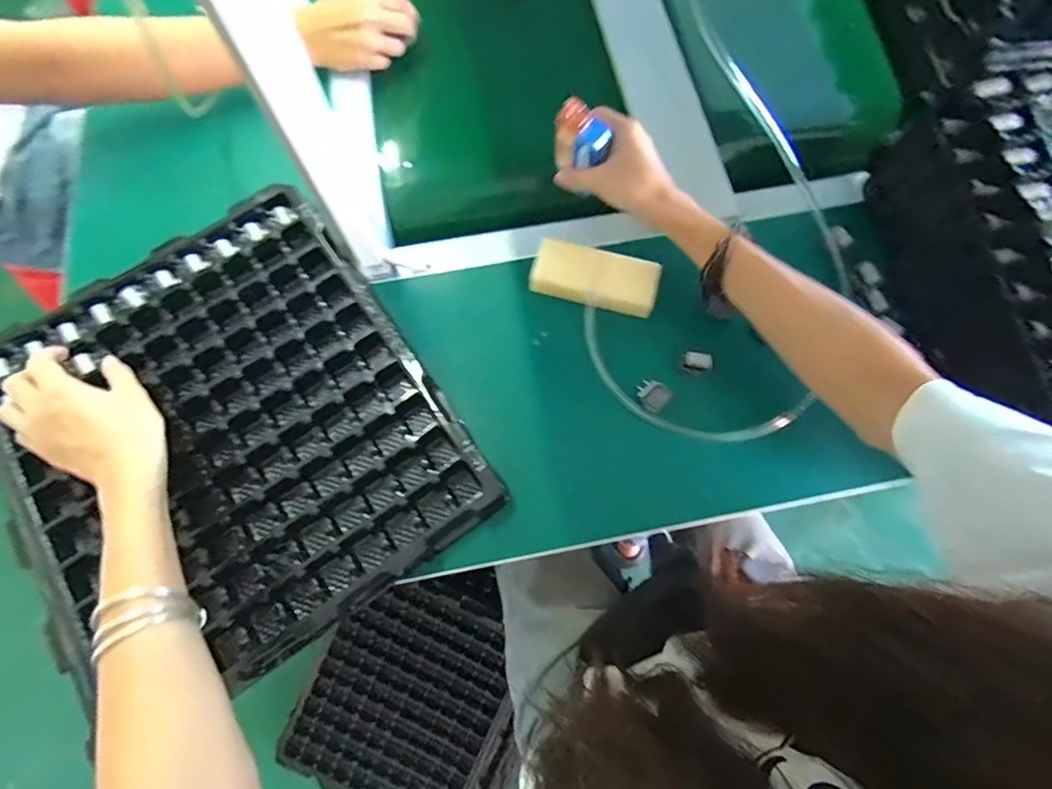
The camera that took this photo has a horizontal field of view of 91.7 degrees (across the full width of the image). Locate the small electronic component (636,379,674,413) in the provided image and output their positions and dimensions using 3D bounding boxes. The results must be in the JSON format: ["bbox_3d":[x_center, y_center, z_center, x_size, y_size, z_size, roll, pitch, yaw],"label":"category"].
[{"bbox_3d":[0.118,0.000,0.475,0.025,0.011,0.031,-40,76,-11],"label":"small electronic component"}]

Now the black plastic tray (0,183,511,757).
[{"bbox_3d":[-0.275,0.034,0.465,0.360,0.034,0.391,-33,75,-9],"label":"black plastic tray"}]

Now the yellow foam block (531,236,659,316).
[{"bbox_3d":[0.068,-0.118,0.506,0.120,0.034,0.047,15,73,6],"label":"yellow foam block"}]

